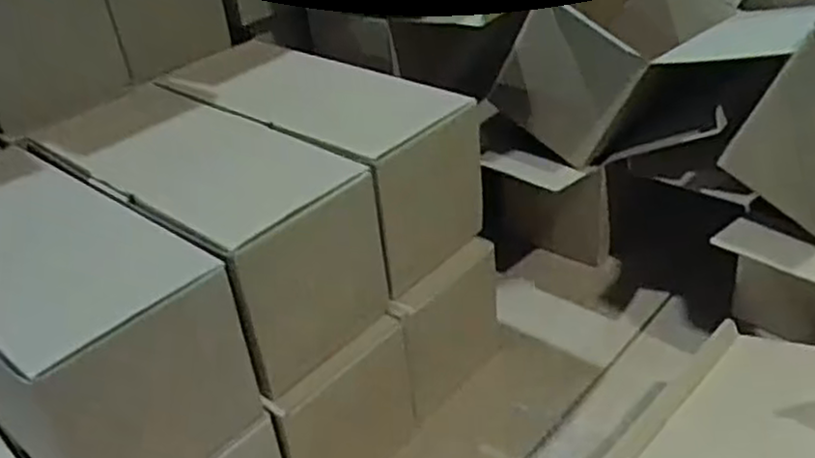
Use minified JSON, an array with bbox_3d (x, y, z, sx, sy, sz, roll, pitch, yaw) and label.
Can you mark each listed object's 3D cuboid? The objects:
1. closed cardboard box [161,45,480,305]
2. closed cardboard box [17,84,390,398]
[{"bbox_3d":[-0.049,-0.044,0.482,0.191,0.100,0.087,20,44,36],"label":"closed cardboard box"},{"bbox_3d":[-0.122,-0.009,0.442,0.105,0.096,0.223,-34,41,-32],"label":"closed cardboard box"}]

